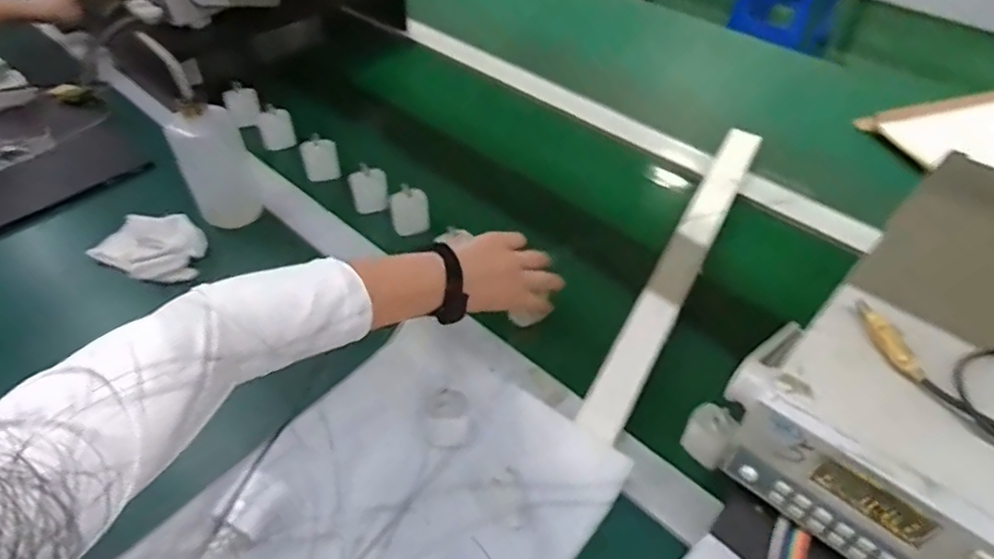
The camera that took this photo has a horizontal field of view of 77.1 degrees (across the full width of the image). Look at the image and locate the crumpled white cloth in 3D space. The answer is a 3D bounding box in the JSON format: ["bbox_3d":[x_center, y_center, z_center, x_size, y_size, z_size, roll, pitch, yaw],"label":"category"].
[{"bbox_3d":[-0.406,-0.039,0.737,0.116,0.028,0.086,8,46,8],"label":"crumpled white cloth"}]

